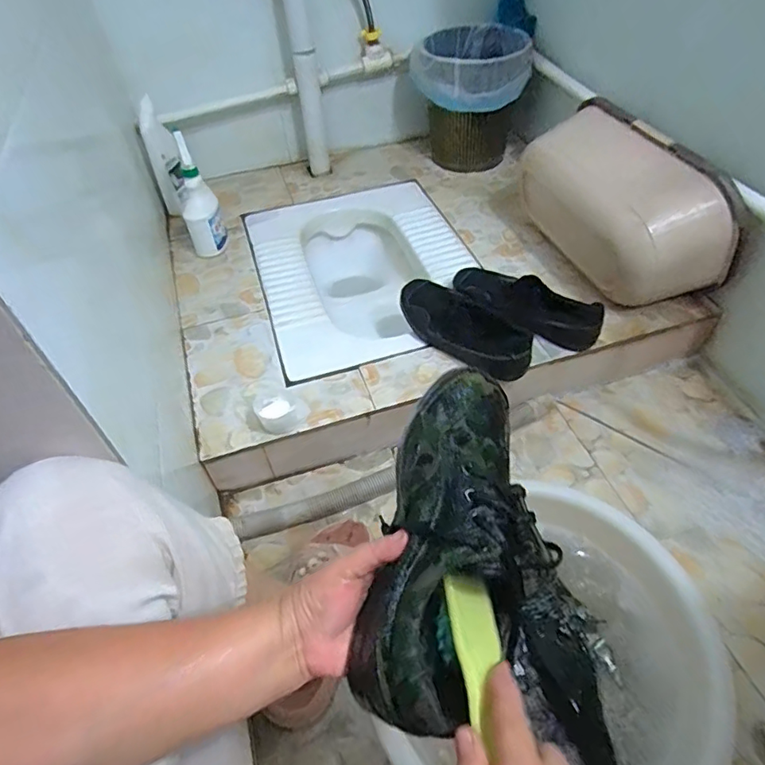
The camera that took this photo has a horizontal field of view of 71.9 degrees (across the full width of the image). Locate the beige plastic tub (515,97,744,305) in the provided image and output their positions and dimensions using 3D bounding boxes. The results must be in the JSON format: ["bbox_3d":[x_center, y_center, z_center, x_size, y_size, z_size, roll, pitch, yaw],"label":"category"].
[{"bbox_3d":[0.400,-0.305,0.898,0.165,0.196,0.370,-16,49,-9],"label":"beige plastic tub"}]

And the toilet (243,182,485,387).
[{"bbox_3d":[-0.031,-0.188,1.088,0.405,0.157,0.516,-15,49,-9],"label":"toilet"}]

